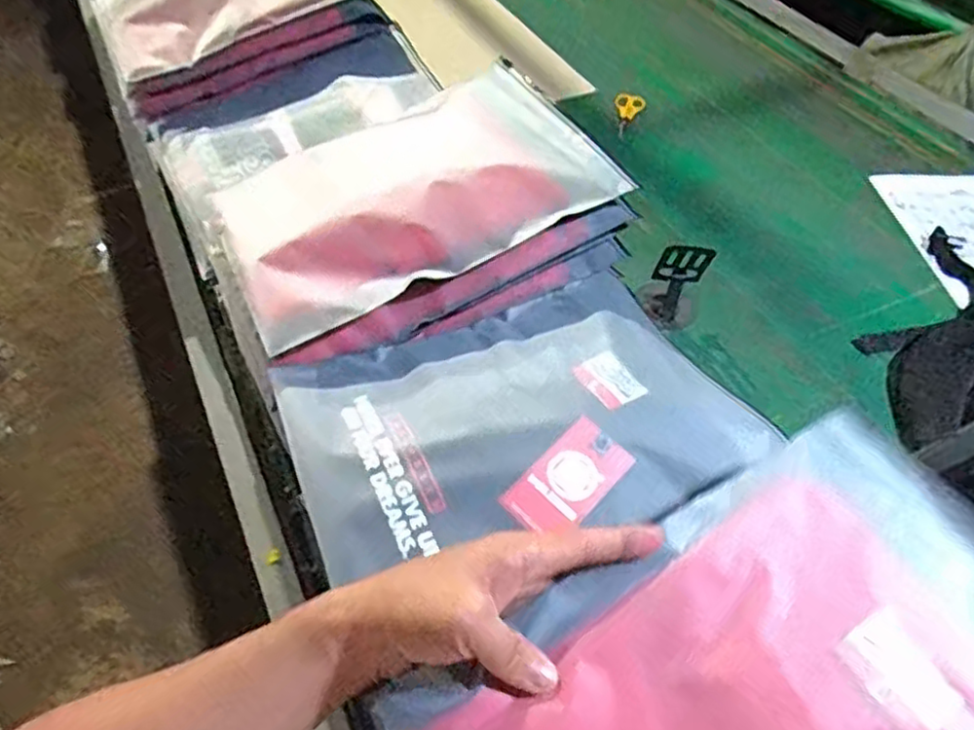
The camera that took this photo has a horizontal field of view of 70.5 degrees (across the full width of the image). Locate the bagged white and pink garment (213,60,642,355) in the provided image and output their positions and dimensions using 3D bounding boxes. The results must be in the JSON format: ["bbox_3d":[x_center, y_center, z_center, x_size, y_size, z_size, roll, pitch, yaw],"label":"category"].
[{"bbox_3d":[-0.070,-0.157,0.621,0.329,0.056,0.217,-23,54,-17],"label":"bagged white and pink garment"}]

